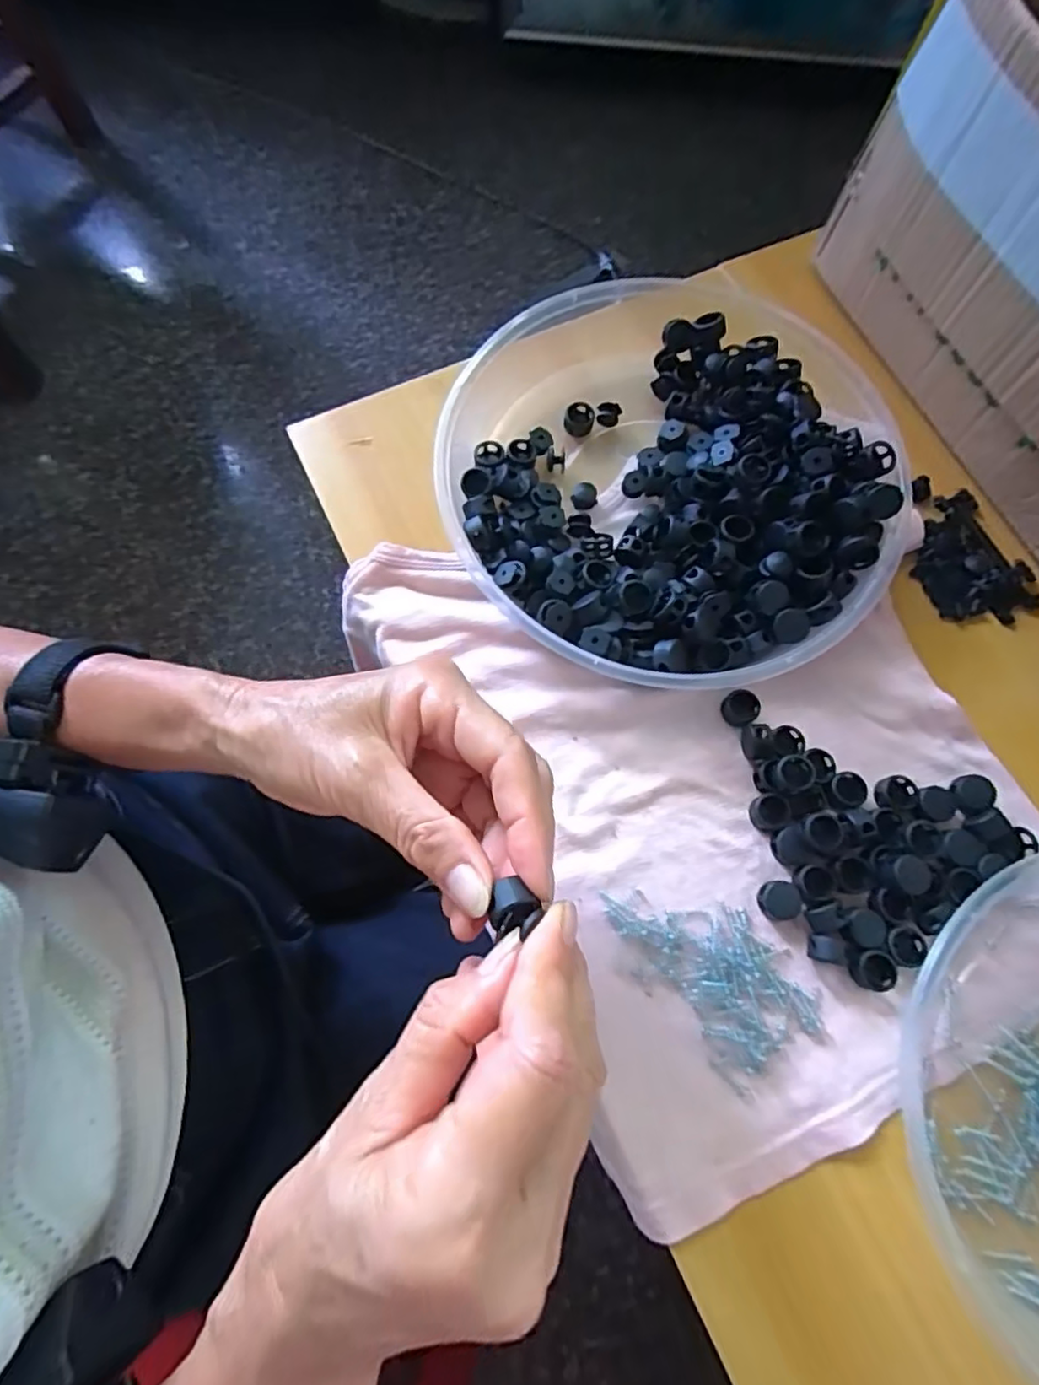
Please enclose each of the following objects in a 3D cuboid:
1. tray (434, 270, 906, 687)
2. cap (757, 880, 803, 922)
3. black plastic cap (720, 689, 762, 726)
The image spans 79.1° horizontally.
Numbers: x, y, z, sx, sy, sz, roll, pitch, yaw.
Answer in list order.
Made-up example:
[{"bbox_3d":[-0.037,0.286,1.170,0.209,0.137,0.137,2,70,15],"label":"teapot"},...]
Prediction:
[{"bbox_3d":[0.078,-0.121,0.338,0.224,0.044,0.247,10,74,2],"label":"tray"},{"bbox_3d":[0.118,0.094,0.284,0.019,0.005,0.017,11,74,3],"label":"cap"},{"bbox_3d":[0.110,0.008,0.312,0.017,0.006,0.017,0,74,-1],"label":"black plastic cap"}]

